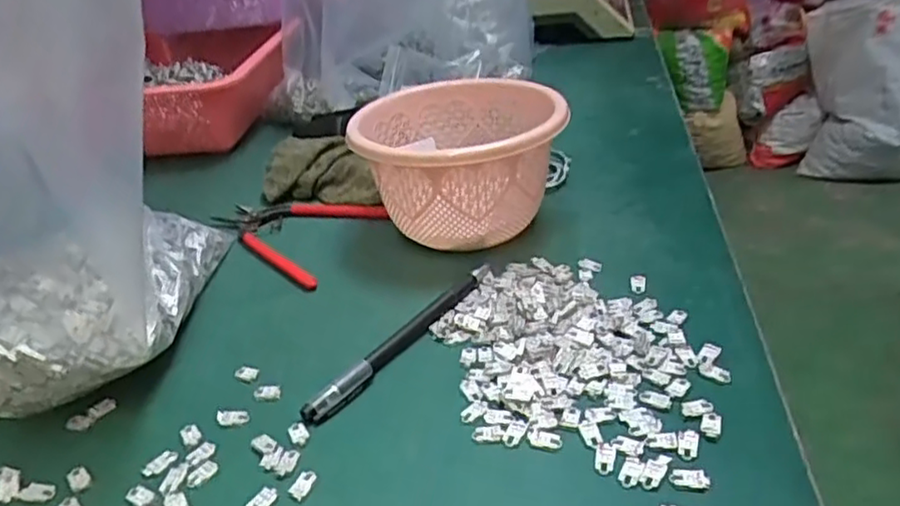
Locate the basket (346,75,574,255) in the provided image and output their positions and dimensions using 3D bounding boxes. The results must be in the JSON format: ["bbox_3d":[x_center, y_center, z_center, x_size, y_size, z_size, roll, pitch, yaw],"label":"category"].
[{"bbox_3d":[0.010,-0.062,0.477,0.137,0.086,0.142,-5,30,3],"label":"basket"}]

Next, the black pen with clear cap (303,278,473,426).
[{"bbox_3d":[-0.030,0.051,0.378,0.015,0.009,0.140,16,37,34],"label":"black pen with clear cap"}]

